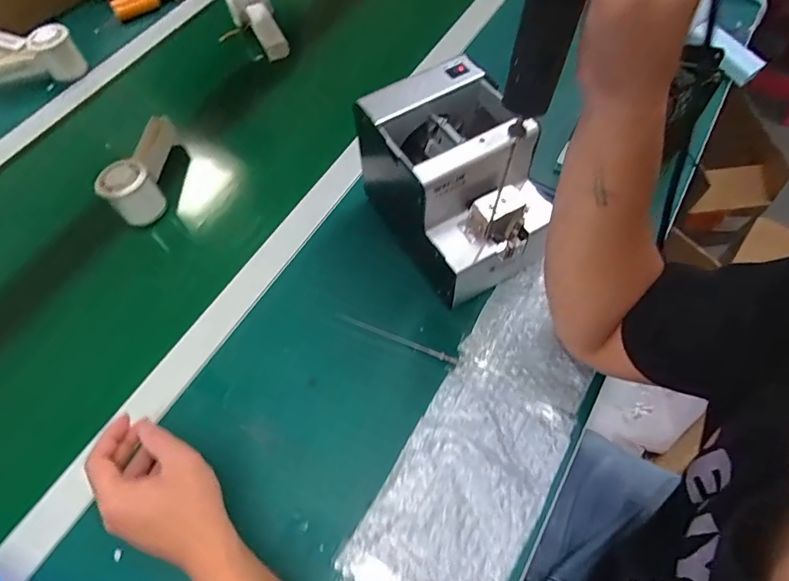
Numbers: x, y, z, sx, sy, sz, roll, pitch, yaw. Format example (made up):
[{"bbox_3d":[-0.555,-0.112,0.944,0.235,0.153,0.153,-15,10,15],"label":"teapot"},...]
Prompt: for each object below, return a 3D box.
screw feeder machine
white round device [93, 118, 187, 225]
[{"bbox_3d":[0.068,-0.109,0.479,0.129,0.160,0.165,-33,64,-13],"label":"screw feeder machine"},{"bbox_3d":[-0.316,-0.117,0.584,0.056,0.062,0.045,-37,65,-16],"label":"white round device"}]

